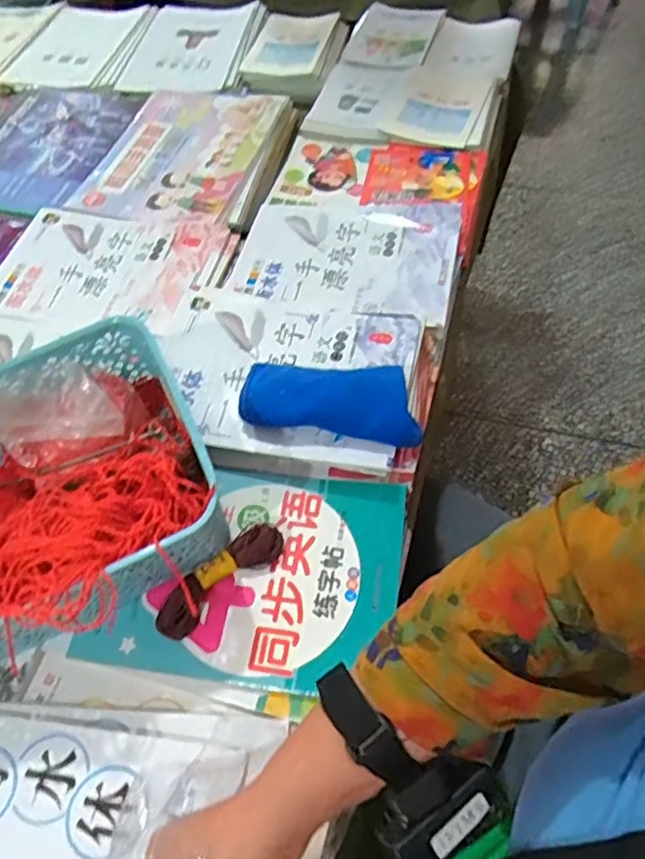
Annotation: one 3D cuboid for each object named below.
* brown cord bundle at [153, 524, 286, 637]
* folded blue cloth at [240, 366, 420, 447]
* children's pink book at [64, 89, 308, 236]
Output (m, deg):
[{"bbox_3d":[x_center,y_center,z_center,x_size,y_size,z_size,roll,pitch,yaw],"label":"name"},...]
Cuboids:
[{"bbox_3d":[-0.085,0.123,0.513,0.120,0.023,0.033,-37,62,-21],"label":"brown cord bundle"},{"bbox_3d":[0.008,-0.031,0.559,0.162,0.030,0.066,8,56,8],"label":"folded blue cloth"},{"bbox_3d":[-0.187,-0.398,0.875,0.243,0.012,0.319,9,56,9],"label":"children's pink book"}]

